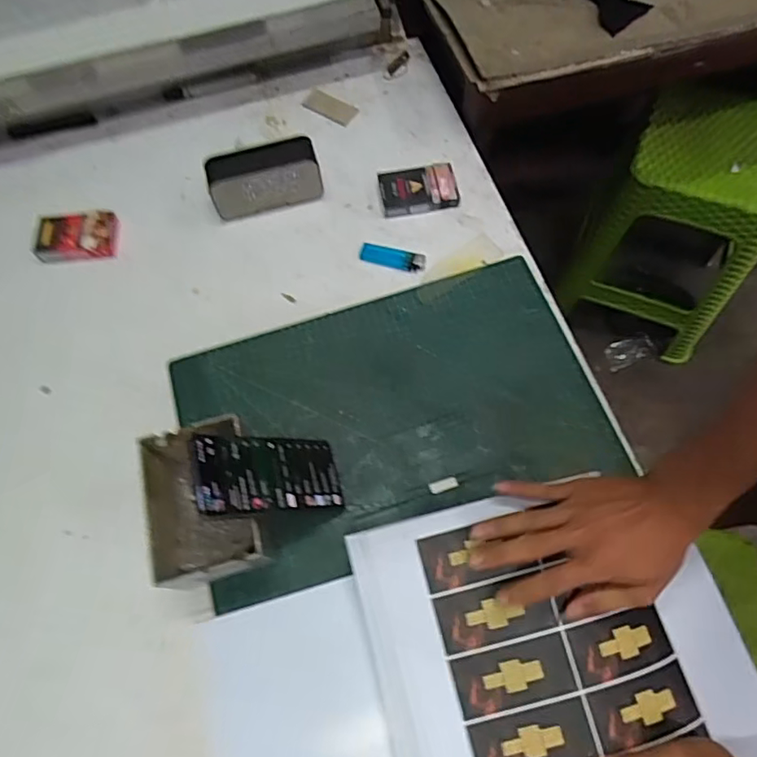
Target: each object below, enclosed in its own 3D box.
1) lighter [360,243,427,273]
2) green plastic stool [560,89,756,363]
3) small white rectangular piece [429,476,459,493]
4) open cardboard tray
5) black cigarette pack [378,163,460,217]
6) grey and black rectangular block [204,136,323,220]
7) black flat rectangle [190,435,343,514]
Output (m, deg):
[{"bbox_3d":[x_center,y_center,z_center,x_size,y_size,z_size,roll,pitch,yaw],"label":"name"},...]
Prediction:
[{"bbox_3d":[0.017,-0.149,0.687,0.081,0.010,0.025,14,67,9],"label":"lighter"},{"bbox_3d":[0.636,-0.314,1.213,0.346,0.478,0.313,20,72,7],"label":"green plastic stool"},{"bbox_3d":[0.068,0.110,0.572,0.030,0.004,0.012,-16,66,-4],"label":"small white rectangular piece"},{"bbox_3d":[-0.168,0.122,0.534,0.092,0.083,0.137,-13,65,-2],"label":"open cardboard tray"},{"bbox_3d":[0.051,-0.250,0.725,0.098,0.021,0.069,-7,65,0],"label":"black cigarette pack"},{"bbox_3d":[-0.148,-0.261,0.716,0.140,0.077,0.051,-13,65,-3],"label":"grey and black rectangular block"},{"bbox_3d":[-0.097,0.088,0.516,0.008,0.165,0.070,-36,61,32],"label":"black flat rectangle"}]

